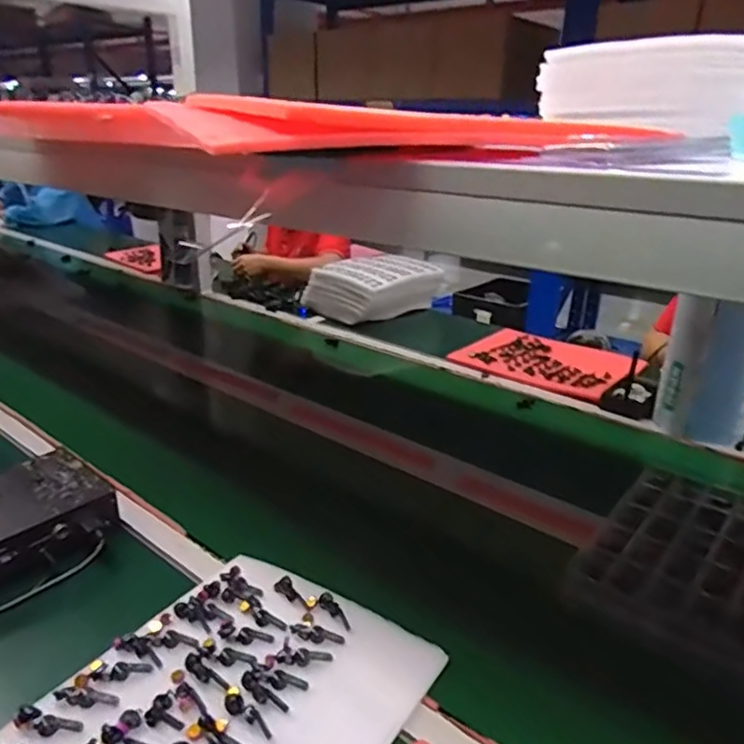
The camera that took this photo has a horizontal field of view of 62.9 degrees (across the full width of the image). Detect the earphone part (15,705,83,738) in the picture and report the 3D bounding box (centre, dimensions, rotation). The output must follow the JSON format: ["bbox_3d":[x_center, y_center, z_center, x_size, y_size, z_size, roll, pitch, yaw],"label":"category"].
[{"bbox_3d":[-0.268,0.292,0.505,0.054,0.010,0.016,15,20,-3],"label":"earphone part"}]

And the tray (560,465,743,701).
[{"bbox_3d":[0.390,0.219,0.697,0.237,0.044,0.308,18,28,36],"label":"tray"}]

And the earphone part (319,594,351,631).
[{"bbox_3d":[-0.039,0.246,0.626,0.015,0.008,0.051,-12,24,-31],"label":"earphone part"}]

